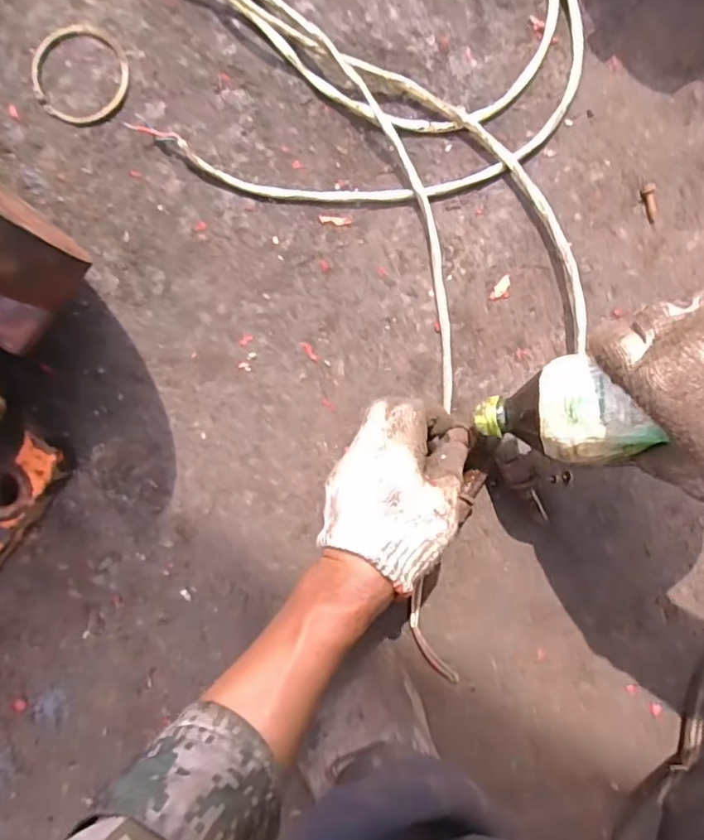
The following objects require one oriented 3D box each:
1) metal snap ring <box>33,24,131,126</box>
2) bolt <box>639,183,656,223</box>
[{"bbox_3d":[-0.230,-0.292,0.468,0.080,0.004,0.082,0,91,0],"label":"metal snap ring"},{"bbox_3d":[0.254,-0.185,0.474,0.011,0.007,0.031,-16,106,1],"label":"bolt"}]

